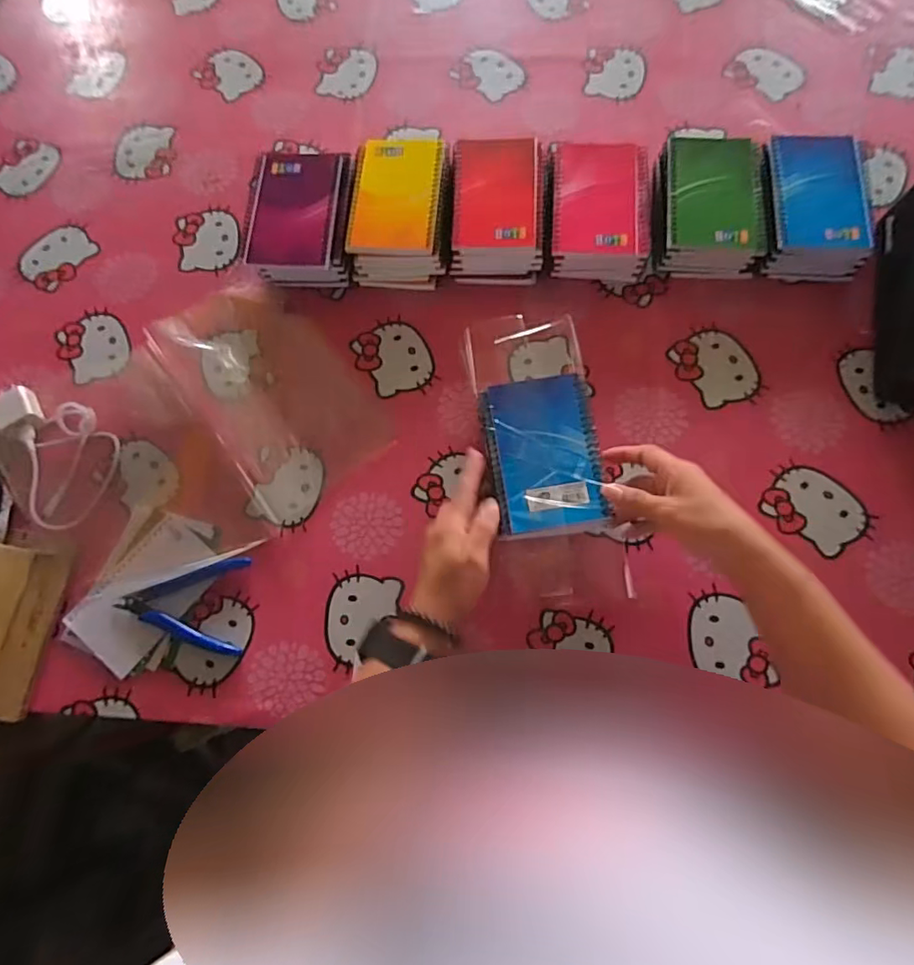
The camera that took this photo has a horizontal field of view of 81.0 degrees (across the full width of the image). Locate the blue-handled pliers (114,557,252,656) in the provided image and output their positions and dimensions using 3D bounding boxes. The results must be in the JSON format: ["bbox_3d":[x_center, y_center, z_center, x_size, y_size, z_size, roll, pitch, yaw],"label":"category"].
[{"bbox_3d":[-0.242,0.115,0.480,0.109,0.010,0.083,-8,75,0],"label":"blue-handled pliers"}]

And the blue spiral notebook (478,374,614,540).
[{"bbox_3d":[0.074,-0.023,0.457,0.093,0.015,0.131,-9,75,0],"label":"blue spiral notebook"}]

